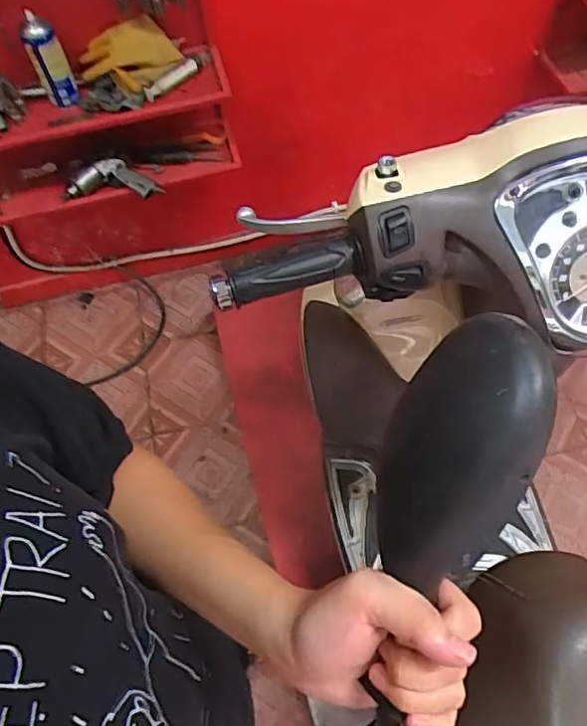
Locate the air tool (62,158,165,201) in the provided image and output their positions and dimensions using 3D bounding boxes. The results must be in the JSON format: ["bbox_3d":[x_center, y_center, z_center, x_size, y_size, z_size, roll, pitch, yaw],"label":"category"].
[{"bbox_3d":[-0.415,-0.424,1.290,0.227,0.059,0.082,-3,65,1],"label":"air tool"}]

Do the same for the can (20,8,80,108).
[{"bbox_3d":[-0.475,-0.585,1.105,0.067,0.162,0.068,-1,65,2],"label":"can"}]

